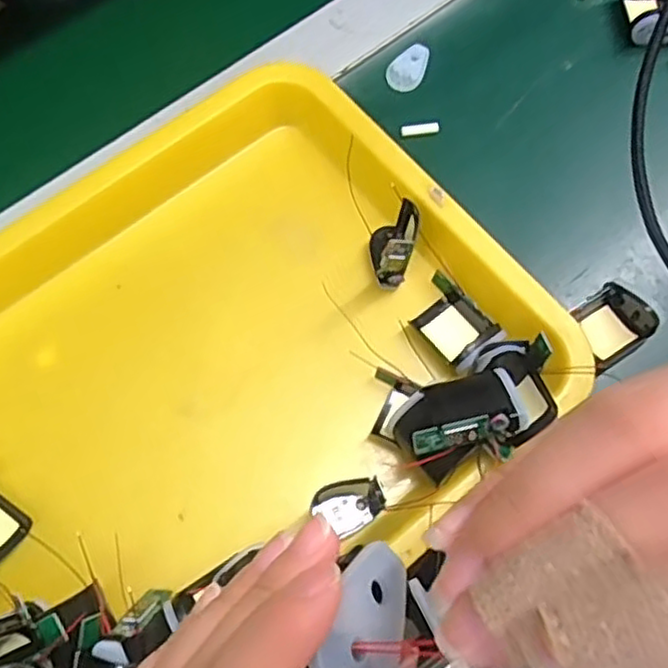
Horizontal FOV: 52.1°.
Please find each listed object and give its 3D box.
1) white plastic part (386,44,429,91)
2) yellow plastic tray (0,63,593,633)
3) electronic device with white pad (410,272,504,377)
[{"bbox_3d":[0.047,-0.172,0.437,0.023,0.004,0.035,19,72,5],"label":"white plastic part"},{"bbox_3d":[-0.071,0.019,0.351,0.315,0.032,0.261,-38,76,-13],"label":"yellow plastic tray"},{"bbox_3d":[0.063,-0.005,0.368,0.033,0.013,0.048,-43,77,-14],"label":"electronic device with white pad"}]

